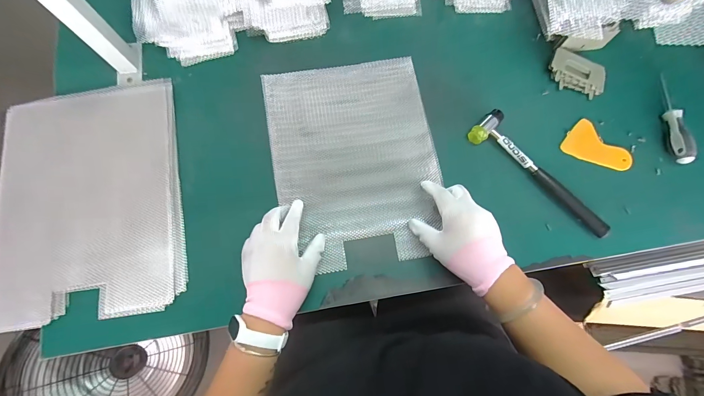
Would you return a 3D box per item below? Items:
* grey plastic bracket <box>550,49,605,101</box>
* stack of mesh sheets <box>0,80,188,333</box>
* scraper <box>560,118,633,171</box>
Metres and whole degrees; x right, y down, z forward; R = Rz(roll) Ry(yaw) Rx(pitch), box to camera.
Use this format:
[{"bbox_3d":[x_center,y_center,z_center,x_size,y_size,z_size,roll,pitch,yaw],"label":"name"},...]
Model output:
[{"bbox_3d":[0.373,-0.203,0.519,0.092,0.023,0.054,28,78,6],"label":"grey plastic bracket"},{"bbox_3d":[-0.382,-0.003,0.453,0.255,0.027,0.338,-7,81,-9],"label":"stack of mesh sheets"},{"bbox_3d":[0.391,-0.074,0.499,0.071,0.012,0.102,-44,81,-10],"label":"scraper"}]

